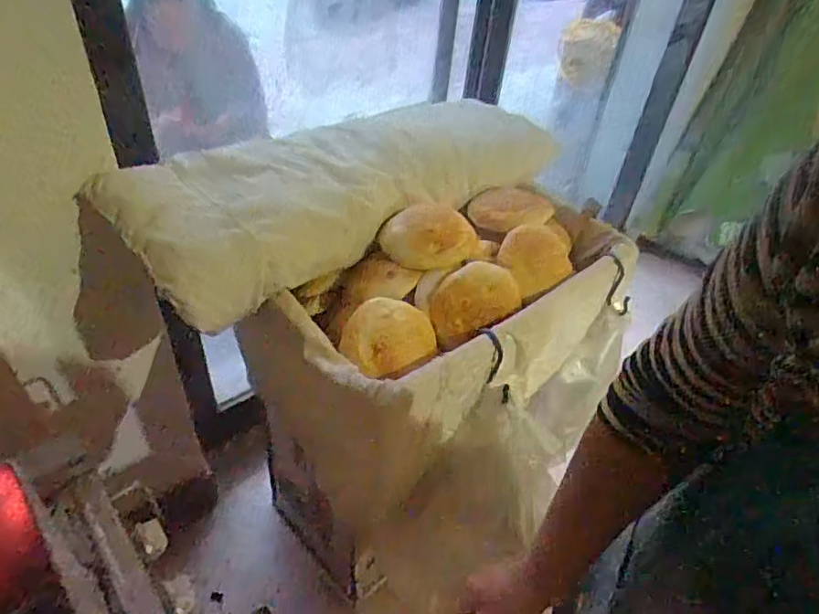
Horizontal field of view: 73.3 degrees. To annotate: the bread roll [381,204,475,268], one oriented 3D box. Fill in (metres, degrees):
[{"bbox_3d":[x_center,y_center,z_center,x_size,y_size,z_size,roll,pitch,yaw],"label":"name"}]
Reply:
[{"bbox_3d":[0.031,-0.109,0.821,0.145,0.059,0.111,-4,43,-12],"label":"bread roll"}]

